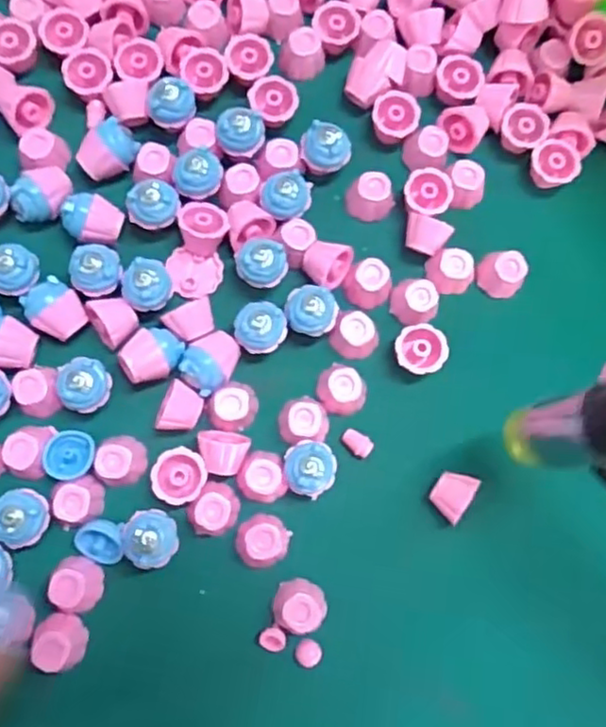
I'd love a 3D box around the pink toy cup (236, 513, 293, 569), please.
[{"bbox_3d":[-0.015,0.068,0.264,0.019,0.016,0.019,1,80,-4],"label":"pink toy cup"}]

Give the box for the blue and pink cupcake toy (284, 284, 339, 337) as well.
[{"bbox_3d":[0.004,-0.021,0.277,0.020,0.018,0.019,1,80,-4],"label":"blue and pink cupcake toy"}]

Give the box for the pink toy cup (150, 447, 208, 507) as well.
[{"bbox_3d":[-0.048,0.044,0.266,0.020,0.012,0.021,1,80,-4],"label":"pink toy cup"}]

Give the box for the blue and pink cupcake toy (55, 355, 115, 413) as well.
[{"bbox_3d":[-0.084,0.009,0.265,0.019,0.024,0.019,1,80,-4],"label":"blue and pink cupcake toy"}]

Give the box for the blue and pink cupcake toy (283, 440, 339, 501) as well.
[{"bbox_3d":[0.003,0.041,0.267,0.020,0.022,0.021,9,80,-2],"label":"blue and pink cupcake toy"}]

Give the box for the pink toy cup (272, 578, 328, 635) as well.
[{"bbox_3d":[-0.001,0.093,0.261,0.020,0.014,0.018,5,80,-3],"label":"pink toy cup"}]

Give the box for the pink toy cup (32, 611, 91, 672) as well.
[{"bbox_3d":[-0.090,0.103,0.252,0.016,0.013,0.019,-25,83,-8],"label":"pink toy cup"}]

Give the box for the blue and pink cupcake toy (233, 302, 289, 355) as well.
[{"bbox_3d":[-0.017,-0.014,0.275,0.020,0.021,0.019,1,80,-4],"label":"blue and pink cupcake toy"}]

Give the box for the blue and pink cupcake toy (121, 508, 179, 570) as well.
[{"bbox_3d":[-0.056,0.066,0.256,0.018,0.025,0.021,3,80,-4],"label":"blue and pink cupcake toy"}]

